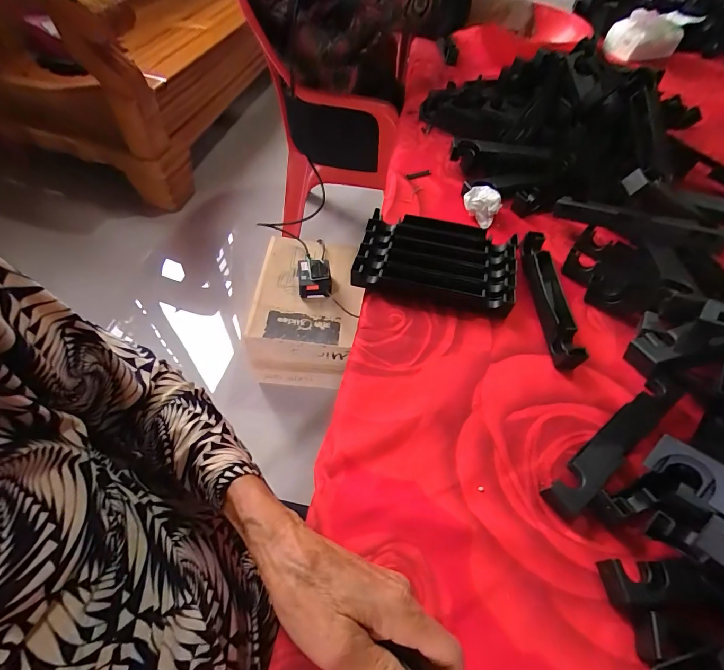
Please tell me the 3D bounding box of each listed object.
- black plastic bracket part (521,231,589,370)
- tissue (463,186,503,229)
[{"bbox_3d":[0.227,-0.048,0.461,0.028,0.032,0.192,5,53,-1],"label":"black plastic bracket part"},{"bbox_3d":[0.179,-0.195,0.560,0.051,0.035,0.043,34,58,19],"label":"tissue"}]

